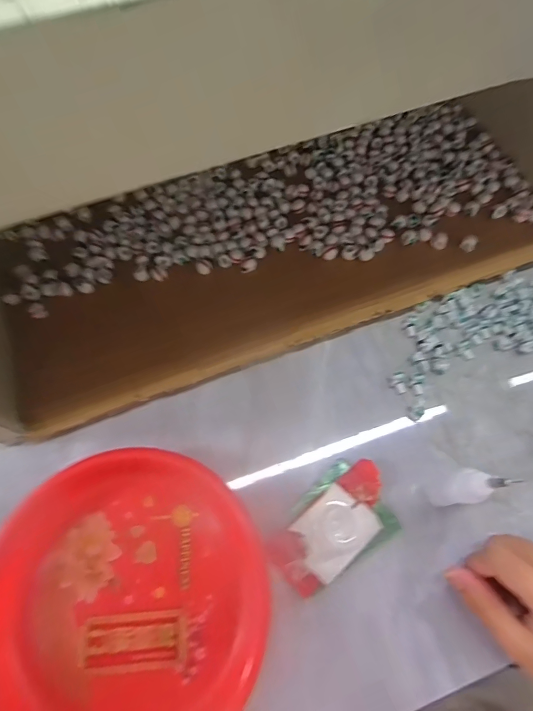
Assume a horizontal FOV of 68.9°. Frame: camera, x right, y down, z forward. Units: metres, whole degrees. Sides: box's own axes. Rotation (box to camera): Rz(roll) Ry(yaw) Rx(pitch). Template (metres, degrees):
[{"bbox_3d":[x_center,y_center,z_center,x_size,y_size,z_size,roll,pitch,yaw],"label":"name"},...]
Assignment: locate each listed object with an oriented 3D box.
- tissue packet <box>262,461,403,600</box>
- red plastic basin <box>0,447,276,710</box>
[{"bbox_3d":[0.051,0.131,0.306,0.103,0.013,0.064,-29,74,-12],"label":"tissue packet"},{"bbox_3d":[-0.098,0.175,0.274,0.194,0.030,0.194,1,71,-2],"label":"red plastic basin"}]

